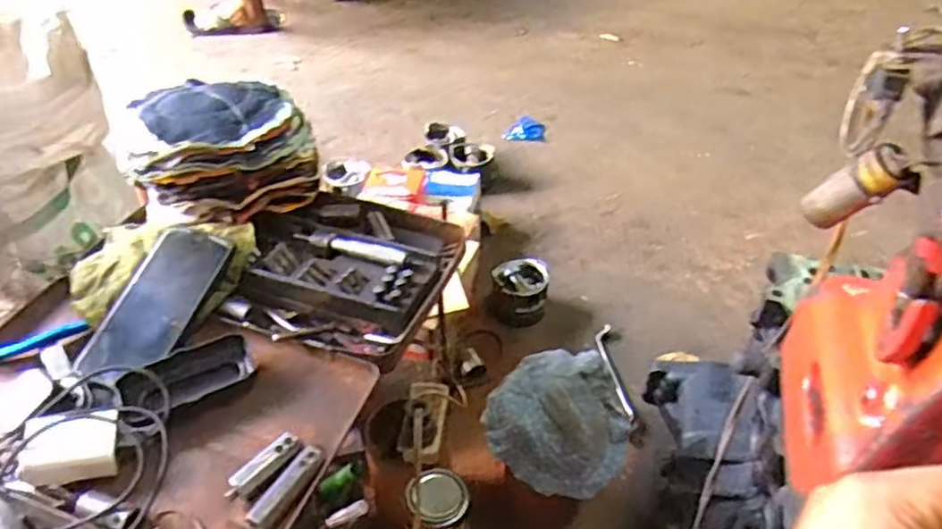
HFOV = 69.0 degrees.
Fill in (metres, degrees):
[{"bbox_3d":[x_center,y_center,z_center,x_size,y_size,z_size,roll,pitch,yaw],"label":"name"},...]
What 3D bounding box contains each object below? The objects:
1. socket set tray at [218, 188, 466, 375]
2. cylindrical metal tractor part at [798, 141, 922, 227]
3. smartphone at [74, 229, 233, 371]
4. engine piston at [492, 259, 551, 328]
[{"bbox_3d":[-0.128,-0.003,0.697,0.220,0.043,0.224,10,40,12],"label":"socket set tray"},{"bbox_3d":[0.294,-0.057,0.526,0.032,0.094,0.038,-21,77,-25],"label":"cylindrical metal tractor part"},{"bbox_3d":[-0.292,0.034,0.637,0.076,0.012,0.161,18,60,16],"label":"smartphone"},{"bbox_3d":[0.084,0.052,1.178,0.092,0.079,0.097,2,41,-2],"label":"engine piston"}]

